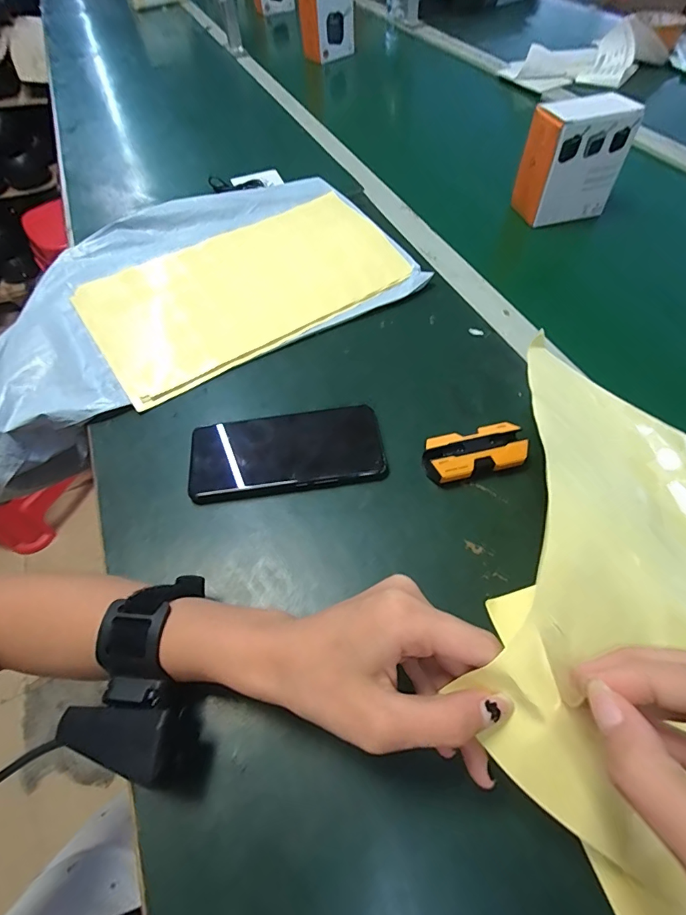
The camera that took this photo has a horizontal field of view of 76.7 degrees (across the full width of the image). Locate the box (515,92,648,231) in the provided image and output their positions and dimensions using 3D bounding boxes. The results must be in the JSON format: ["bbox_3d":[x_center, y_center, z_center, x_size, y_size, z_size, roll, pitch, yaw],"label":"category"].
[{"bbox_3d":[0.276,-0.355,0.517,0.102,0.113,0.048,-15,56,-7],"label":"box"}]

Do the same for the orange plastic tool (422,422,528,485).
[{"bbox_3d":[0.103,-0.003,0.345,0.079,0.021,0.038,-11,57,-5],"label":"orange plastic tool"}]

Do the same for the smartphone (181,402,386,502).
[{"bbox_3d":[-0.046,-0.006,0.357,0.156,0.011,0.077,-8,57,-4],"label":"smartphone"}]

